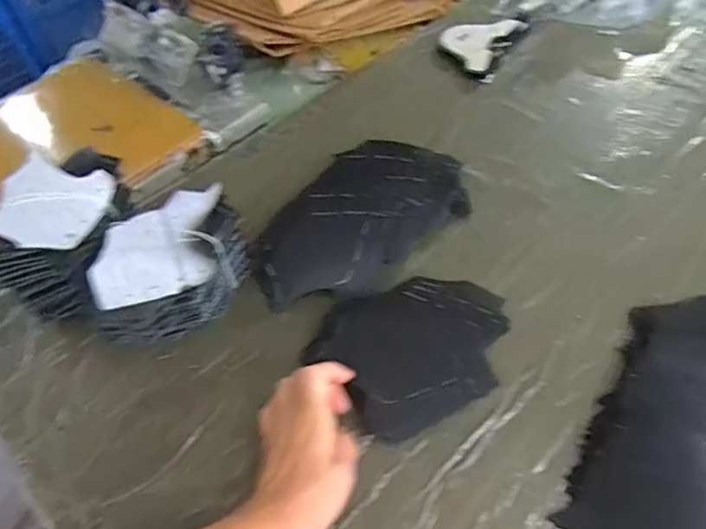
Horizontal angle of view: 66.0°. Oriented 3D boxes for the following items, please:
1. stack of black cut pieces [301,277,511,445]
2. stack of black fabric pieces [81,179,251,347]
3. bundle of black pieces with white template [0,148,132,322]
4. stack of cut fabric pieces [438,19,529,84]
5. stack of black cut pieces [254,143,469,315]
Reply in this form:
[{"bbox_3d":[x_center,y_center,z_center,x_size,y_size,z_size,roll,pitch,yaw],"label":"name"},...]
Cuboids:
[{"bbox_3d":[0.059,0.071,0.481,0.174,0.023,0.132,-22,53,-12],"label":"stack of black cut pieces"},{"bbox_3d":[-0.172,0.006,0.513,0.149,0.093,0.093,-31,53,-17],"label":"stack of black fabric pieces"},{"bbox_3d":[-0.274,-0.032,0.545,0.113,0.105,0.154,-17,50,-6],"label":"bundle of black pieces with white template"},{"bbox_3d":[0.179,-0.324,0.788,0.098,0.029,0.142,20,56,23],"label":"stack of cut fabric pieces"},{"bbox_3d":[0.003,-0.056,0.572,0.243,0.055,0.141,-39,56,-23],"label":"stack of black cut pieces"}]

